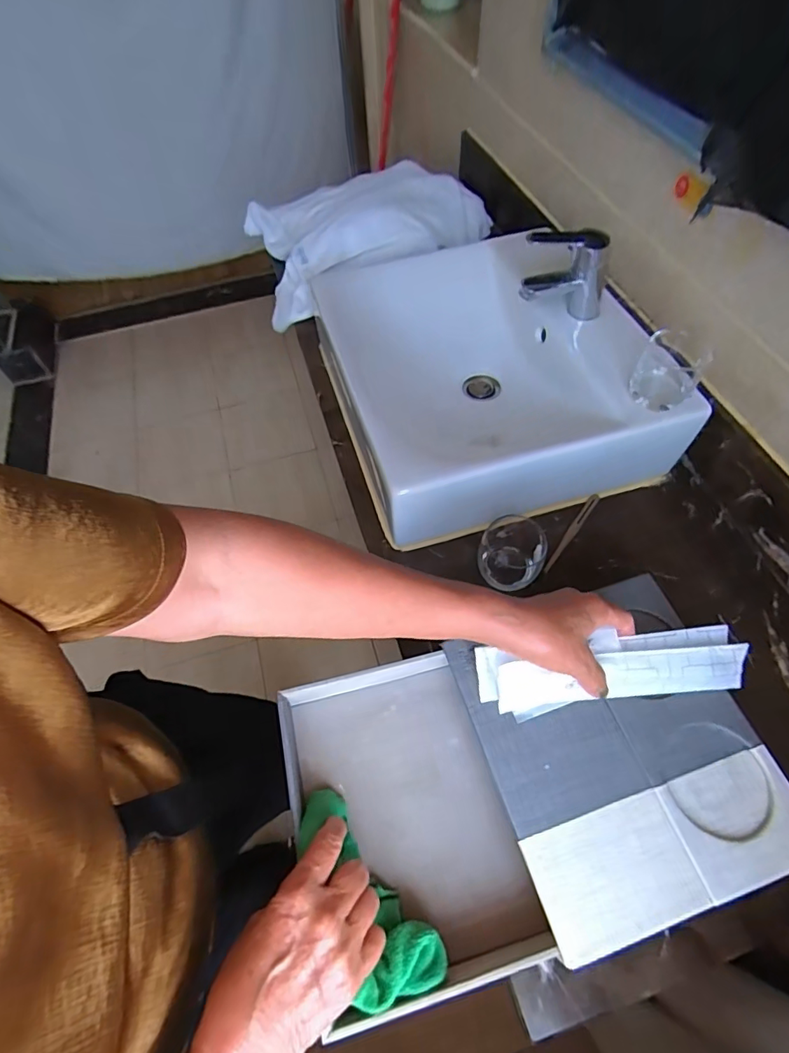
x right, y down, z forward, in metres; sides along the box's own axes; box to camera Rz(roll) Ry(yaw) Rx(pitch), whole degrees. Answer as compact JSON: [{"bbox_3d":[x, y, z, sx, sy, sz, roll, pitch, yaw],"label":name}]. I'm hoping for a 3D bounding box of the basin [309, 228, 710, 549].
[{"bbox_3d":[0.131,-0.266,0.762,0.428,0.143,0.515,-16,61,-7],"label":"basin"}]

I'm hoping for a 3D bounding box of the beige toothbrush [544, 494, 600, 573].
[{"bbox_3d":[0.249,0.007,0.677,0.013,0.006,0.143,35,67,20],"label":"beige toothbrush"}]

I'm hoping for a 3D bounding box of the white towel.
[{"bbox_3d":[-0.034,-0.620,1.012,0.530,0.144,0.319,-21,61,-10],"label":"white towel"}]

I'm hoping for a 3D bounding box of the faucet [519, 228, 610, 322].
[{"bbox_3d":[0.244,-0.349,0.693,0.131,0.127,0.047,-3,60,0],"label":"faucet"}]

